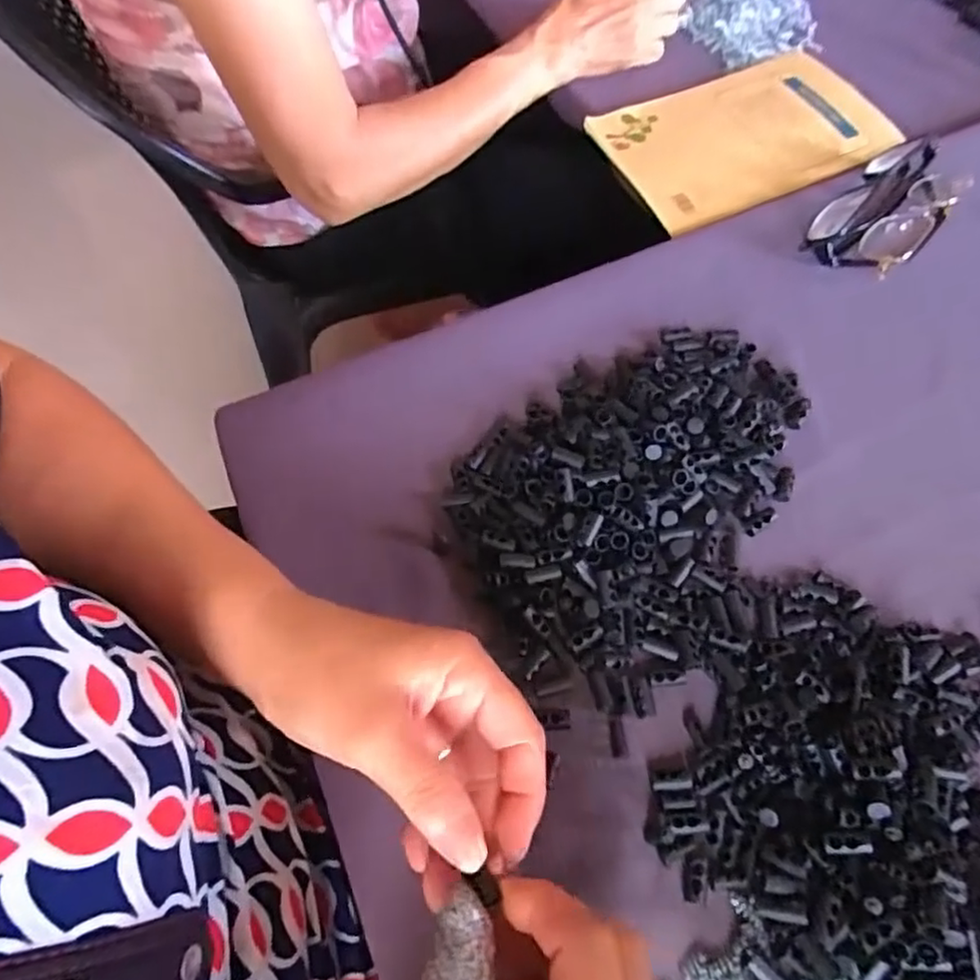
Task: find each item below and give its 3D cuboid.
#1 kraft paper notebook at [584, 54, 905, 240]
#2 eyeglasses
[{"bbox_3d":[0.205,-0.283,0.514,0.223,0.006,0.145,-22,64,-11],"label":"kraft paper notebook"},{"bbox_3d":[0.276,-0.195,0.448,0.064,0.031,0.130,40,69,19],"label":"eyeglasses"}]

